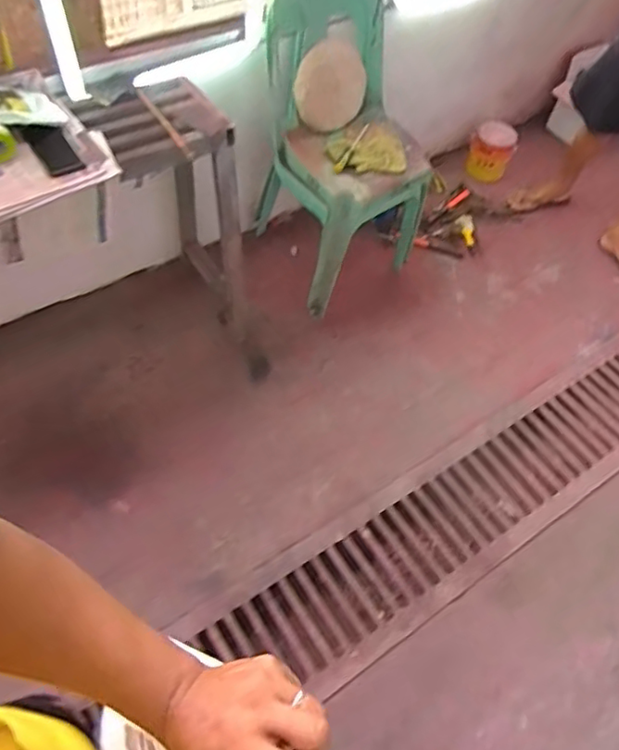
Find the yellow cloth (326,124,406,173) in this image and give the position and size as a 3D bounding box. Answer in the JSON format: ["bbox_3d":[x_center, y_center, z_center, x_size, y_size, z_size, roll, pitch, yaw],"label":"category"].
[{"bbox_3d":[0.157,-0.628,1.675,0.201,0.021,0.189,-11,61,-15],"label":"yellow cloth"}]

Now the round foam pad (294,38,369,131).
[{"bbox_3d":[0.060,-0.791,1.665,0.207,0.226,0.028,-37,50,6],"label":"round foam pad"}]

